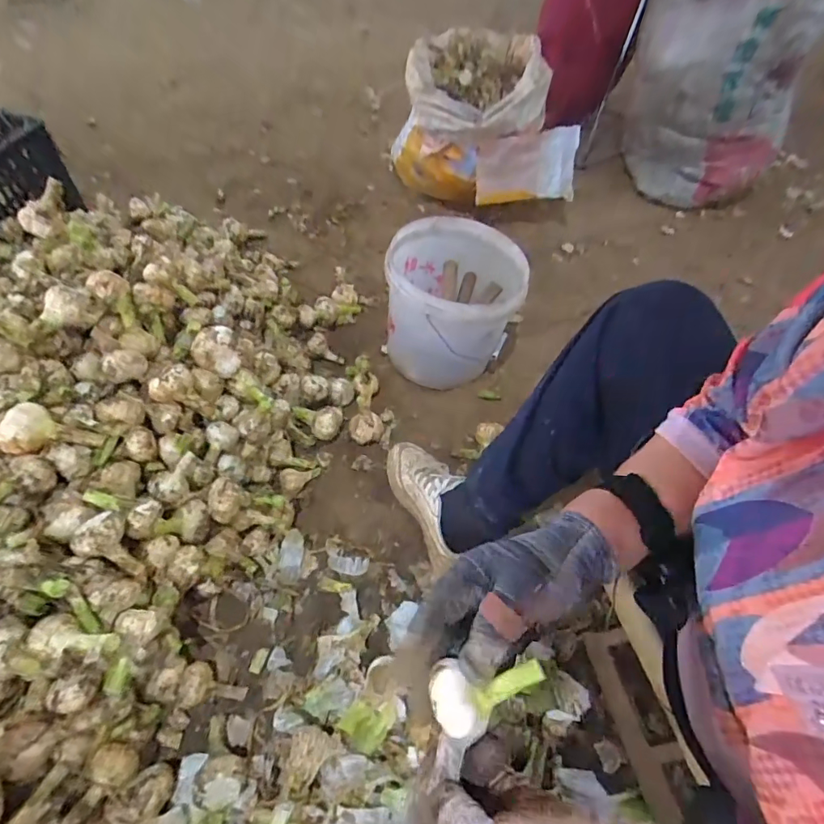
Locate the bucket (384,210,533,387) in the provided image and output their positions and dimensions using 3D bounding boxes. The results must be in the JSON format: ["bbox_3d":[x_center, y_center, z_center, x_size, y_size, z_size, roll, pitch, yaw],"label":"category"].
[{"bbox_3d":[0.073,-0.194,0.884,0.229,0.214,0.223,2,54,-3],"label":"bucket"}]

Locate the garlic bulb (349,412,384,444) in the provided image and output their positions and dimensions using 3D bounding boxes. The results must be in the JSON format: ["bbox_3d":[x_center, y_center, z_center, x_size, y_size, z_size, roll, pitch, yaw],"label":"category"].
[{"bbox_3d":[-0.080,0.026,0.838,0.062,0.054,0.047,-6,55,-9],"label":"garlic bulb"}]

